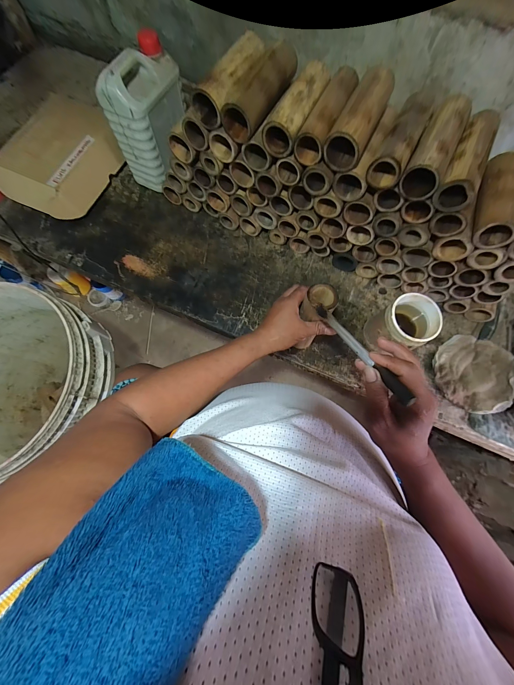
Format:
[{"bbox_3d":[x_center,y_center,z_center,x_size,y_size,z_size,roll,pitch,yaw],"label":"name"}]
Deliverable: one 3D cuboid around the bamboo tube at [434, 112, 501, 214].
[{"bbox_3d":[0.338,-0.292,0.416,0.050,0.051,0.178,28,73,8],"label":"bamboo tube"}]

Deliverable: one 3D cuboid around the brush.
[{"bbox_3d":[0.127,0.004,0.338,0.012,0.014,0.182,-22,46,-8],"label":"brush"}]

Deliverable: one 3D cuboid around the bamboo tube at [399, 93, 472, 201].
[{"bbox_3d":[0.286,-0.310,0.416,0.057,0.057,0.164,28,73,7],"label":"bamboo tube"}]

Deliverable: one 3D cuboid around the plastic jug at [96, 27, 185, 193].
[{"bbox_3d":[-0.240,-0.498,0.604,0.098,0.243,0.160,26,73,7],"label":"plastic jug"}]

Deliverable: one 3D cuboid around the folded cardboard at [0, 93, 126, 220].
[{"bbox_3d":[-0.483,-0.453,0.653,0.218,0.114,0.258,23,73,6],"label":"folded cardboard"}]

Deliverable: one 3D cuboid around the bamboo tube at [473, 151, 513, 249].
[{"bbox_3d":[0.414,-0.248,0.443,0.057,0.052,0.182,22,73,6],"label":"bamboo tube"}]

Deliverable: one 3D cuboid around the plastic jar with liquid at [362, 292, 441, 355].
[{"bbox_3d":[0.293,-0.031,0.528,0.094,0.101,0.093,0,72,-1],"label":"plastic jar with liquid"}]

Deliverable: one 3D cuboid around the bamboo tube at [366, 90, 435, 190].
[{"bbox_3d":[0.235,-0.330,0.425,0.054,0.051,0.177,28,73,7],"label":"bamboo tube"}]

